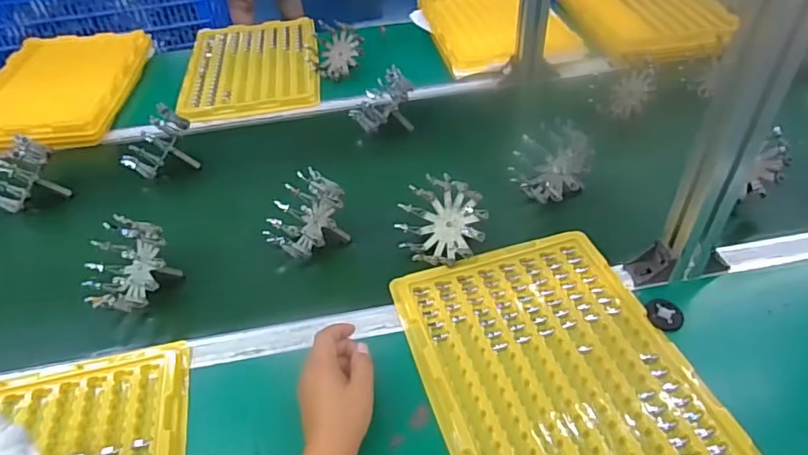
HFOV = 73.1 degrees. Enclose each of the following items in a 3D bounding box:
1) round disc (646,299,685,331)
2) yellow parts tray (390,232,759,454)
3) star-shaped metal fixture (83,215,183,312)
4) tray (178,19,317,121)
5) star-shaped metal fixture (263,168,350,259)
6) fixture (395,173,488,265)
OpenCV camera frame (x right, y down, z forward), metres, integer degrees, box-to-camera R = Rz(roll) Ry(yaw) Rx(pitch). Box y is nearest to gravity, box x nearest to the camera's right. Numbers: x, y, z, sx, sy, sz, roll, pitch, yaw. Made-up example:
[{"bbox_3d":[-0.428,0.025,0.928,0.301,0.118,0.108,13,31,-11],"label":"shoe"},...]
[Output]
[{"bbox_3d":[0.294,0.096,0.617,0.036,0.014,0.038,4,43,9],"label":"round disc"},{"bbox_3d":[0.159,0.158,0.549,0.252,0.013,0.373,-14,43,-11],"label":"yellow parts tray"},{"bbox_3d":[-0.326,0.040,0.645,0.092,0.084,0.095,-10,42,-6],"label":"star-shaped metal fixture"},{"bbox_3d":[-0.308,-0.335,1.109,0.260,0.019,0.396,-8,44,-4],"label":"tray"},{"bbox_3d":[-0.131,-0.009,0.707,0.110,0.097,0.090,16,46,20],"label":"star-shaped metal fixture"},{"bbox_3d":[0.046,-0.012,0.684,0.102,0.080,0.091,-2,42,2],"label":"fixture"}]

